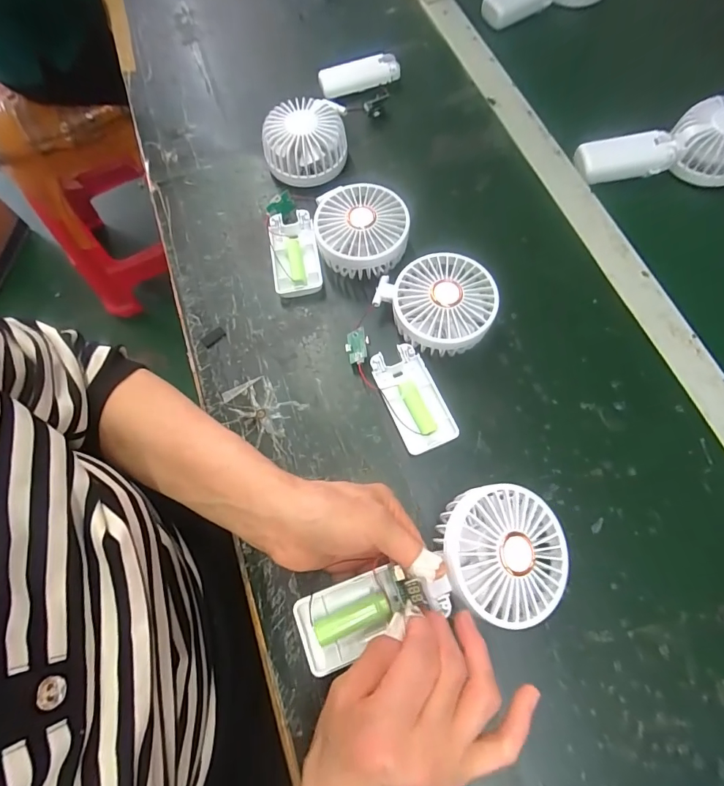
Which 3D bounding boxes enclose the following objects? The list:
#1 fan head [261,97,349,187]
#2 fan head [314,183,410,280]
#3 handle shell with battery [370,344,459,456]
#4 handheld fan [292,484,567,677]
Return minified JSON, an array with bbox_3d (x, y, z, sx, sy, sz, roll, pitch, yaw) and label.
[{"bbox_3d":[-0.060,-0.261,0.444,0.087,0.044,0.084,-5,69,1],"label":"fan head"},{"bbox_3d":[0.000,-0.149,0.400,0.081,0.044,0.082,-3,70,2],"label":"fan head"},{"bbox_3d":[0.042,0.005,0.362,0.046,0.014,0.091,-23,70,-6],"label":"handle shell with battery"},{"bbox_3d":[0.048,0.118,0.268,0.178,0.034,0.082,-19,70,-6],"label":"handheld fan"}]

